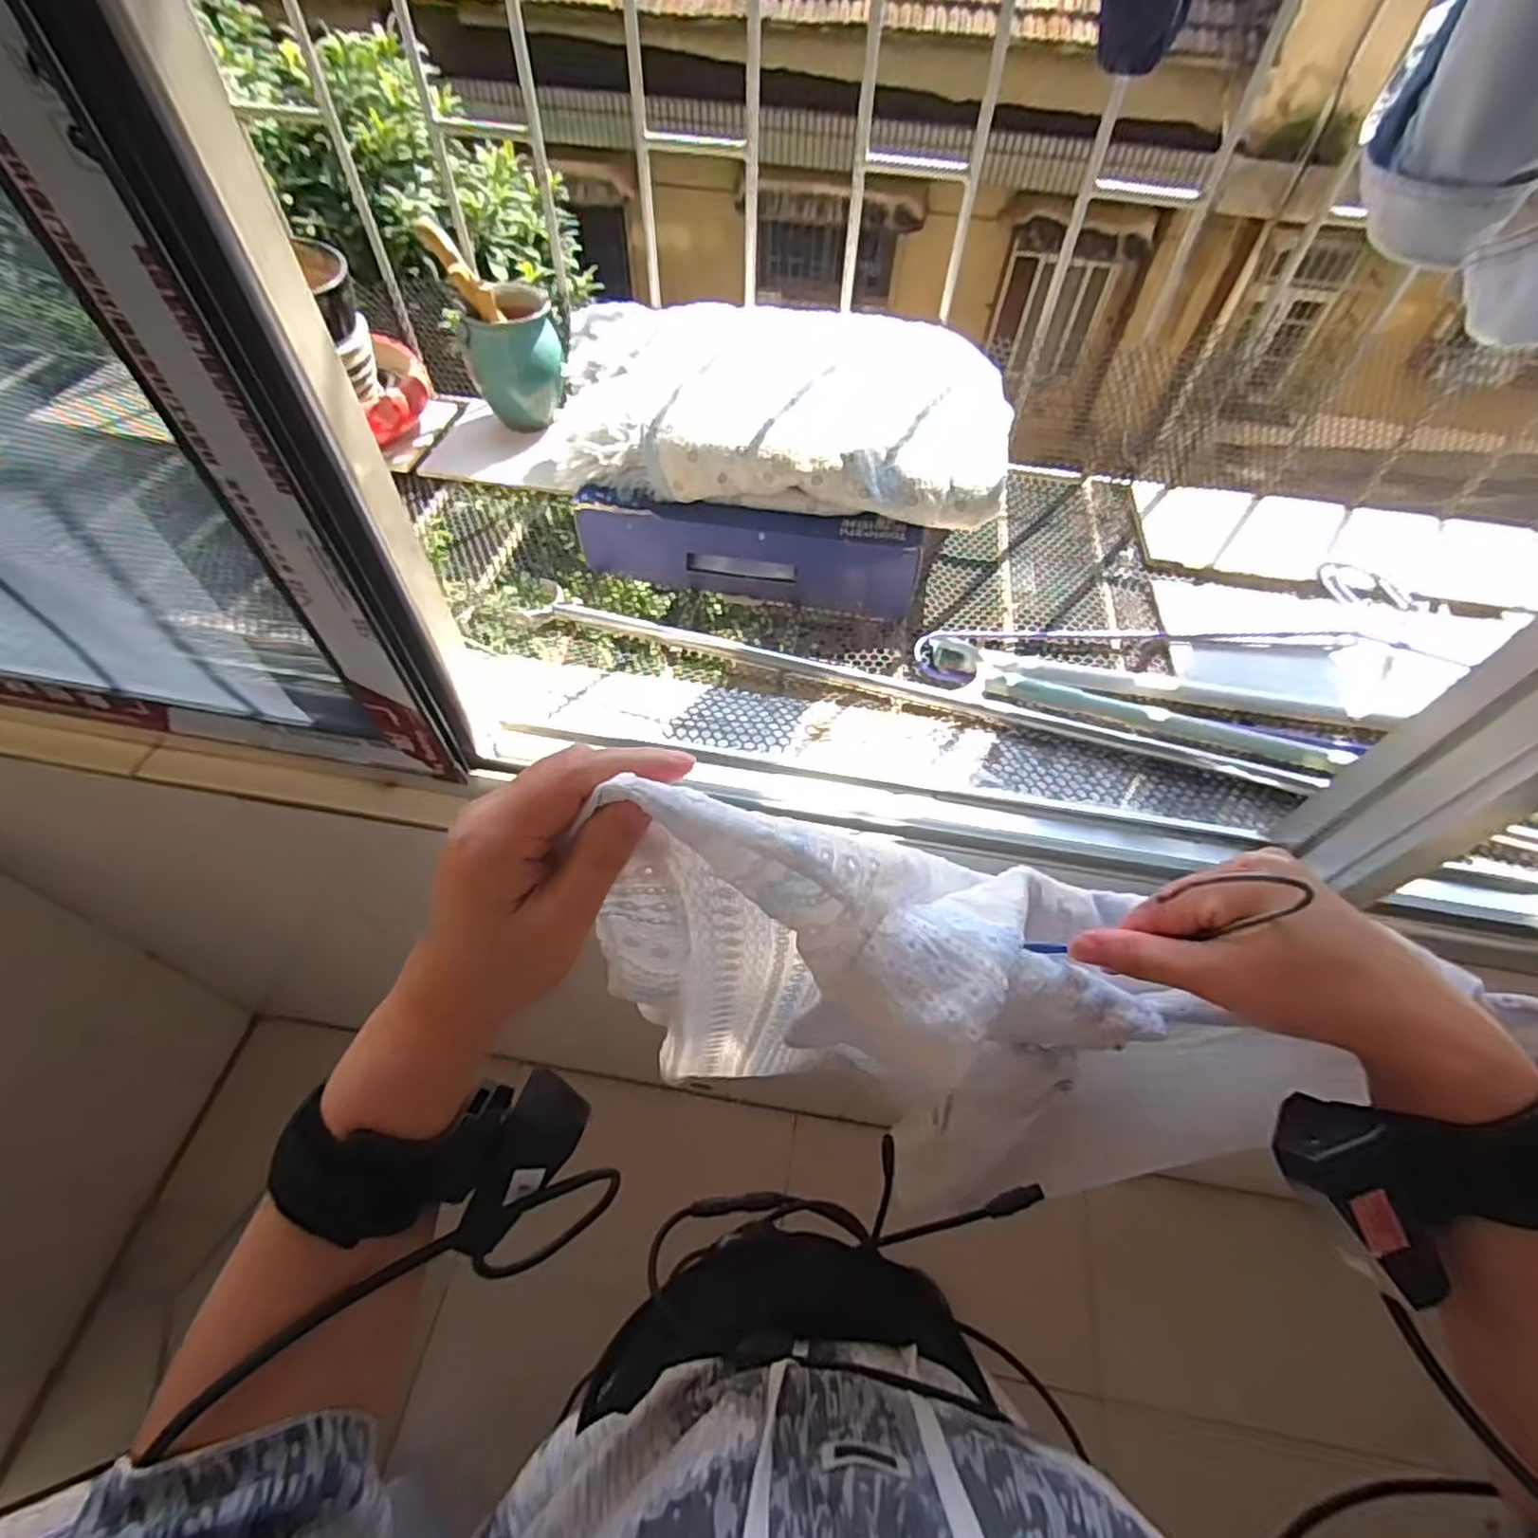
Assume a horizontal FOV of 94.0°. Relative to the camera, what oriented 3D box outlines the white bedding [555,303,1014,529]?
[{"bbox_3d":[0.005,-0.385,0.761,0.481,0.104,0.238,9,56,3],"label":"white bedding"}]

